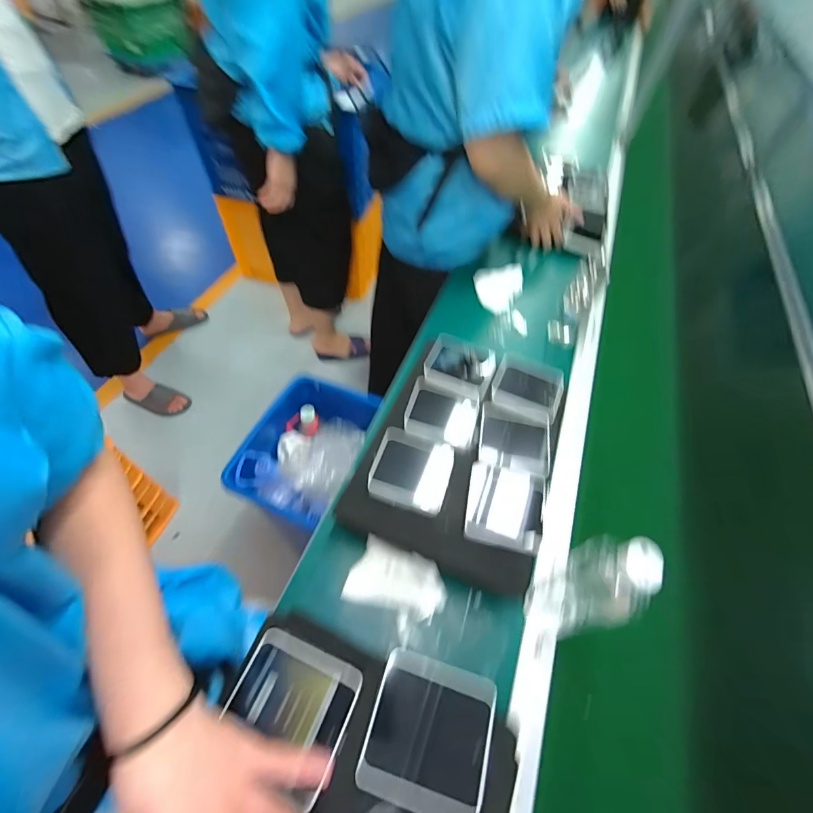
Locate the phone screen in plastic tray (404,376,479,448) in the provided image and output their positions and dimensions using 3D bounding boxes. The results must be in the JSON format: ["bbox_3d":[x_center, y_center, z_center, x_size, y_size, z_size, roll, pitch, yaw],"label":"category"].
[{"bbox_3d":[0.053,0.006,0.573,0.100,0.016,0.101,13,56,4],"label":"phone screen in plastic tray"}]

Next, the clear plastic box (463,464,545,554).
[{"bbox_3d":[0.129,0.130,0.506,0.096,0.017,0.103,13,56,3],"label":"clear plastic box"}]

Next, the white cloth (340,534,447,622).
[{"bbox_3d":[-0.011,0.226,0.502,0.123,0.014,0.077,19,57,8],"label":"white cloth"}]

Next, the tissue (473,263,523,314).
[{"bbox_3d":[0.196,-0.259,0.843,0.100,0.062,0.087,12,56,3],"label":"tissue"}]

